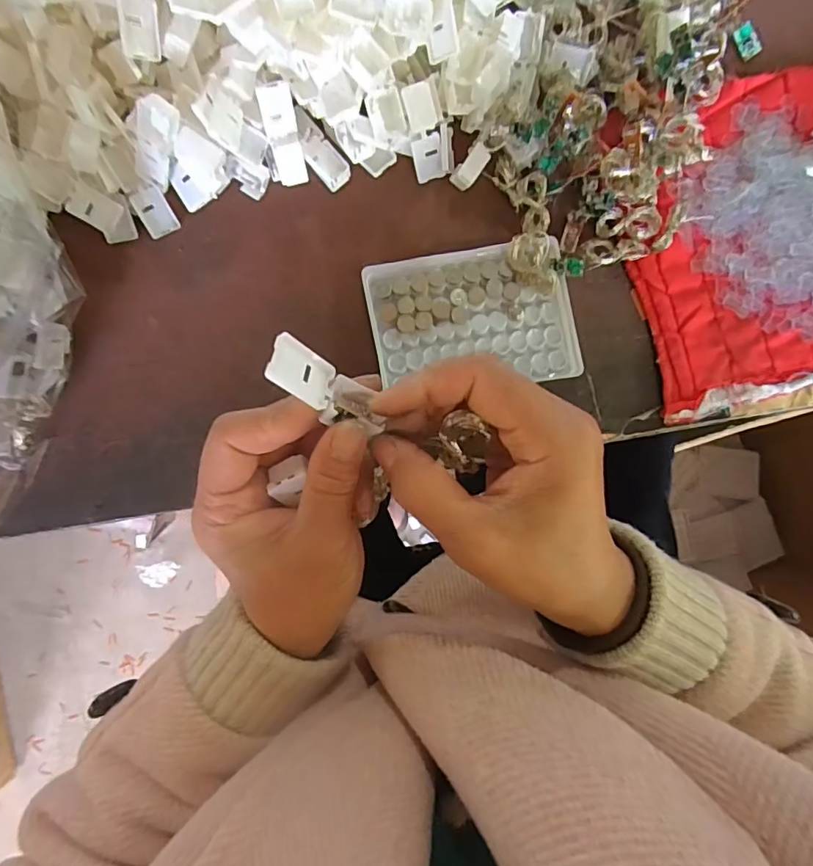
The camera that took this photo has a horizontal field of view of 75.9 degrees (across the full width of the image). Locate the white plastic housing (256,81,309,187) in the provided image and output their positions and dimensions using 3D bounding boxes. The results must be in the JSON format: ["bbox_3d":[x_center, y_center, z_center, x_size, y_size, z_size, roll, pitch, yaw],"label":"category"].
[{"bbox_3d":[-0.076,-0.181,0.318,0.022,0.008,0.054,-5,132,-1],"label":"white plastic housing"}]

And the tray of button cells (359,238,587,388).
[{"bbox_3d":[0.042,-0.075,0.339,0.128,0.010,0.087,-8,89,-1],"label":"tray of button cells"}]

